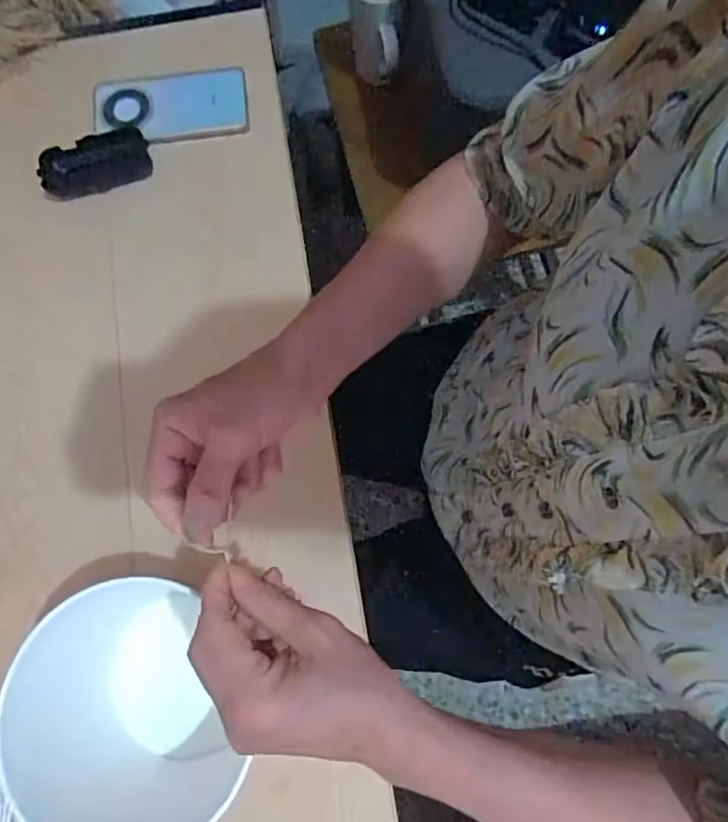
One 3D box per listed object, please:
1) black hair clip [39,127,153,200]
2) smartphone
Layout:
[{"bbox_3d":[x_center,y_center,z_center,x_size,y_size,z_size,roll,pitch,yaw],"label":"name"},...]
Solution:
[{"bbox_3d":[-0.283,-0.260,0.590,0.110,0.023,0.052,-19,78,-3],"label":"black hair clip"},{"bbox_3d":[-0.212,-0.333,0.613,0.166,0.013,0.078,-7,86,0],"label":"smartphone"}]

